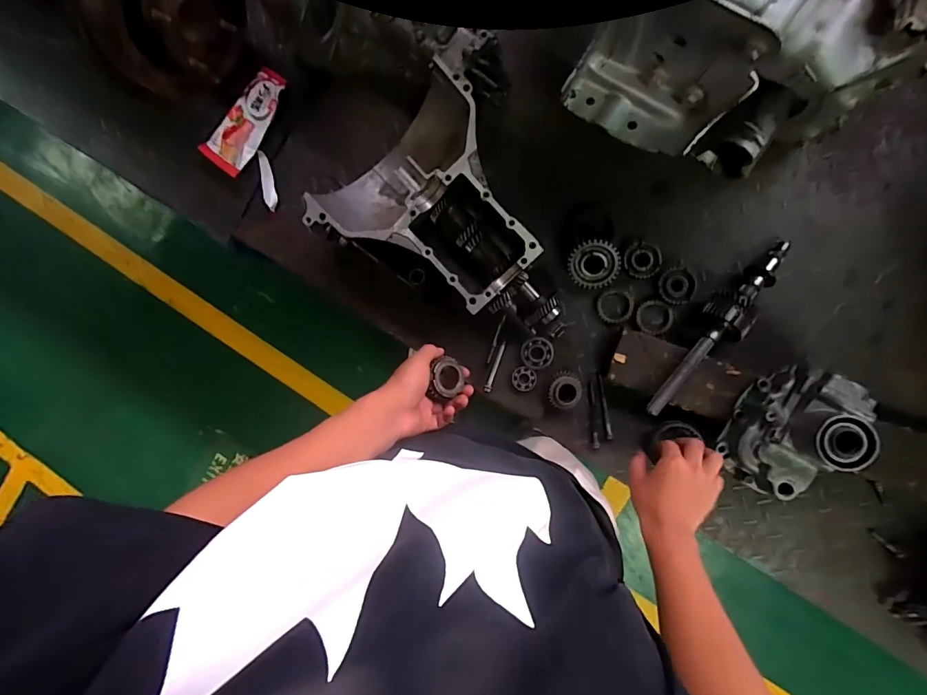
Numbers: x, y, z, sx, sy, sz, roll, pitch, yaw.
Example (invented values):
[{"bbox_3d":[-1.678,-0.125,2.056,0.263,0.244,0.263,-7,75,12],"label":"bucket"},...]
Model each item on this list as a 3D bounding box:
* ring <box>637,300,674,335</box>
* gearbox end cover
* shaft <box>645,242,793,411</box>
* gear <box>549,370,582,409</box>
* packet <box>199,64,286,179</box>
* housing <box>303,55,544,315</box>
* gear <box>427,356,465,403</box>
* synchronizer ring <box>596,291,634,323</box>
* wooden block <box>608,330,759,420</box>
[{"bbox_3d":[0.303,-0.047,0.698,0.054,0.018,0.054,0,90,8],"label":"ring"},{"bbox_3d":[0.428,0.112,0.565,0.099,0.122,0.168,28,94,7],"label":"gearbox end cover"},{"bbox_3d":[0.380,-0.031,0.649,0.065,0.066,0.324,33,94,7],"label":"shaft"},{"bbox_3d":[0.162,0.068,0.699,0.048,0.038,0.057,28,94,7],"label":"gear"},{"bbox_3d":[-0.382,-0.398,0.765,0.088,0.027,0.196,26,93,7],"label":"packet"},{"bbox_3d":[-0.039,-0.202,0.665,0.270,0.113,0.300,-41,84,6],"label":"housing"},{"bbox_3d":[-0.026,0.039,0.573,0.045,0.028,0.051,47,63,-21],"label":"gear"},{"bbox_3d":[0.242,-0.065,0.700,0.056,0.007,0.051,0,90,8],"label":"synchronizer ring"},{"bbox_3d":[0.324,0.042,0.675,0.193,0.041,0.087,20,93,8],"label":"wooden block"}]

